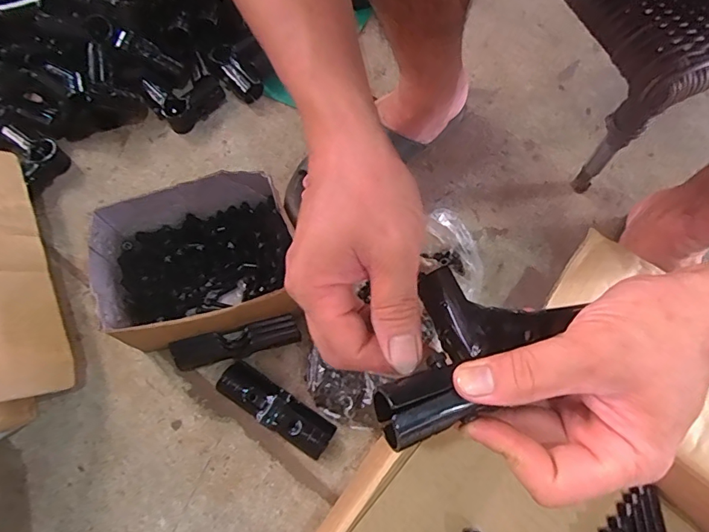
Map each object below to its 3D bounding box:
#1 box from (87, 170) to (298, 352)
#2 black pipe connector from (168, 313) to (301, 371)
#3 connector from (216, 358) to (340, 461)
[{"bbox_3d":[-0.161,-0.001,0.501,0.193,0.096,0.149,-15,70,-4],"label":"box"},{"bbox_3d":[-0.126,0.081,0.503,0.128,0.035,0.032,-15,70,-4],"label":"black pipe connector"},{"bbox_3d":[-0.082,0.146,0.483,0.129,0.025,0.038,31,74,12],"label":"connector"}]

